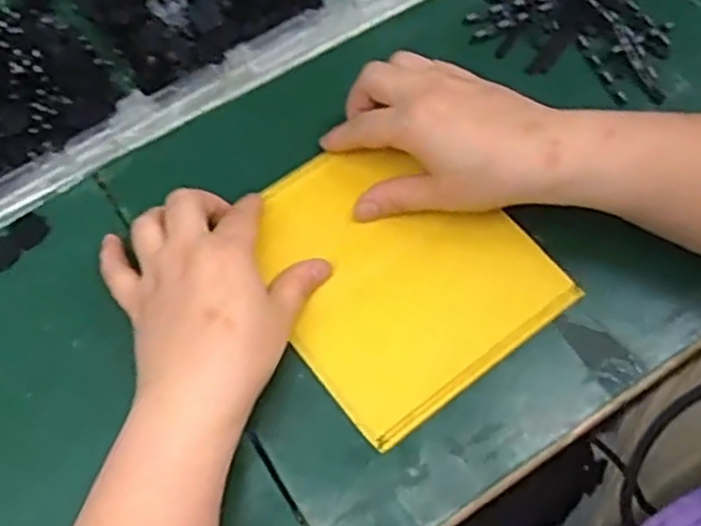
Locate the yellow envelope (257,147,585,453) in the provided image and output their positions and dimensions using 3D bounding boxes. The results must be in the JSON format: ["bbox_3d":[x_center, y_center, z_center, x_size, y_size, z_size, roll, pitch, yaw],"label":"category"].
[{"bbox_3d":[0.024,0.000,0.437,0.147,0.015,0.166,-35,67,-15],"label":"yellow envelope"}]

